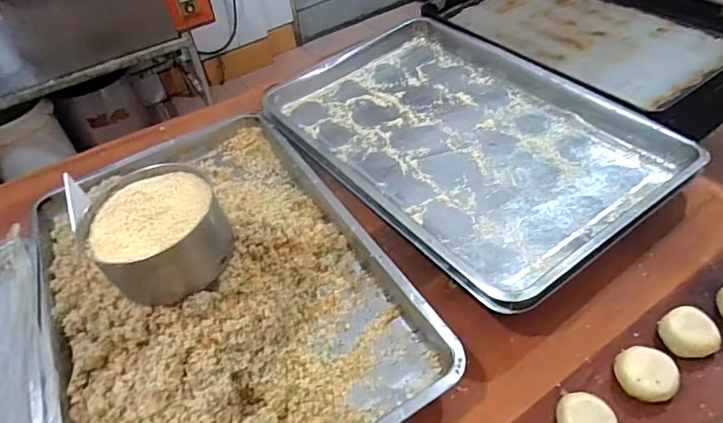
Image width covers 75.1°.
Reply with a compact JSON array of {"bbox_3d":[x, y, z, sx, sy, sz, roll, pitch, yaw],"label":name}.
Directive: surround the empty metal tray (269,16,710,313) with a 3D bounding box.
[{"bbox_3d":[0.144,-0.136,0.743,0.421,0.063,0.602,-31,50,-19],"label":"empty metal tray"}]

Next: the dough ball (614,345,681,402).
[{"bbox_3d":[0.289,0.165,0.476,0.050,0.028,0.051,-4,46,4],"label":"dough ball"}]

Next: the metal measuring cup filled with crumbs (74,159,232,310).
[{"bbox_3d":[-0.219,0.021,0.516,0.136,0.074,0.139,-4,46,4],"label":"metal measuring cup filled with crumbs"}]

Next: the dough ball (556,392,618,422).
[{"bbox_3d":[0.215,0.200,0.450,0.047,0.029,0.044,-4,46,4],"label":"dough ball"}]

